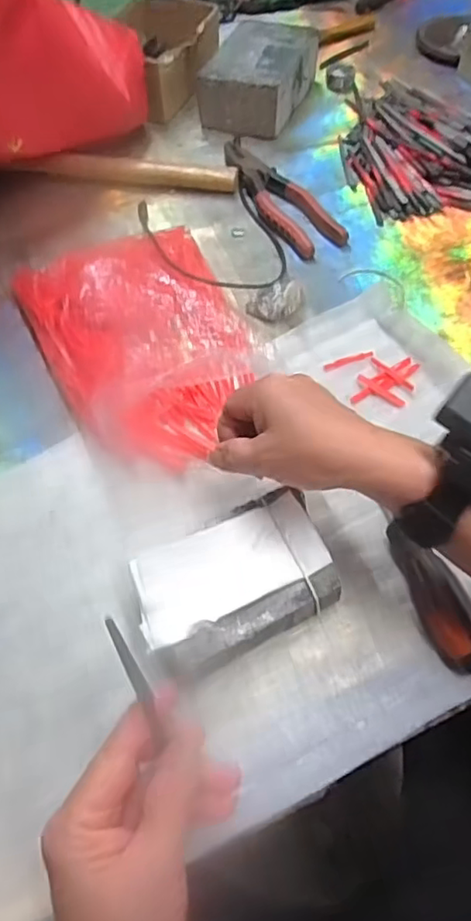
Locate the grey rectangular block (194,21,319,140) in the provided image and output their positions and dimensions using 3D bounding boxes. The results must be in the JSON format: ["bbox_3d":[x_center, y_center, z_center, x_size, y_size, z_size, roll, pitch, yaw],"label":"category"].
[{"bbox_3d":[0.028,-0.462,0.734,0.105,0.063,0.164,17,60,13],"label":"grey rectangular block"}]

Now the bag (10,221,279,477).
[{"bbox_3d":[-0.074,-0.109,0.515,0.173,0.061,0.242,-22,59,-11],"label":"bag"}]

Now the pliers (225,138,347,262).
[{"bbox_3d":[0.040,-0.280,0.642,0.055,0.015,0.196,-28,61,-14],"label":"pliers"}]

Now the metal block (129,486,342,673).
[{"bbox_3d":[-0.001,0.082,0.391,0.125,0.055,0.081,-24,60,-12],"label":"metal block"}]

